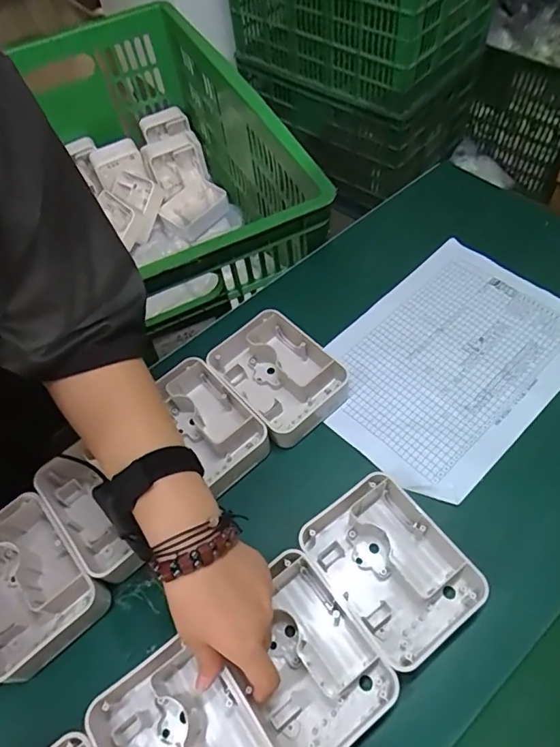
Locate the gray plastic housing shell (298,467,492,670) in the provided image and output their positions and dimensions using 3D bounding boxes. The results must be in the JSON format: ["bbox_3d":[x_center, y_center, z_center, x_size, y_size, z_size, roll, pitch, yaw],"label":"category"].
[{"bbox_3d":[0.093,0.162,0.408,0.102,0.039,0.138,-36,62,-16],"label":"gray plastic housing shell"}]

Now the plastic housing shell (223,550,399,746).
[{"bbox_3d":[0.016,0.220,0.379,0.099,0.047,0.127,-34,63,-14],"label":"plastic housing shell"}]

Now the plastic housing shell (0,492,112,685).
[{"bbox_3d":[-0.224,0.186,0.430,0.098,0.045,0.128,-40,63,-18],"label":"plastic housing shell"}]

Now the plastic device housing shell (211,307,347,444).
[{"bbox_3d":[-0.003,0.000,0.519,0.100,0.039,0.137,-38,62,-17],"label":"plastic device housing shell"}]

